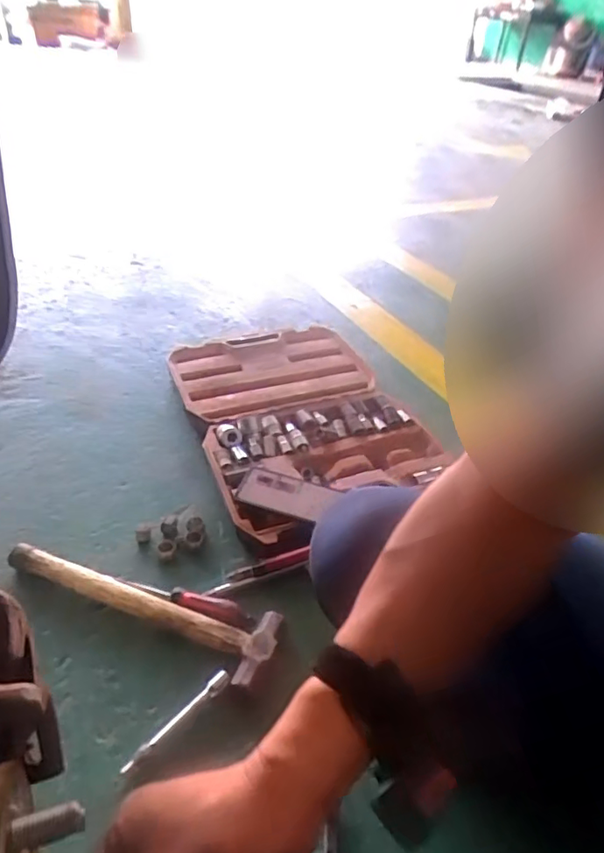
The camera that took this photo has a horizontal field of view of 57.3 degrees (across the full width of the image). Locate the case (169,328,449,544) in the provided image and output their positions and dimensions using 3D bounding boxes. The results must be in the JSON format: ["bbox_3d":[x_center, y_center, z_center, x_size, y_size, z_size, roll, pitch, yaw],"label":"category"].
[{"bbox_3d":[-0.011,-0.038,1.072,0.401,0.062,0.619,-11,41,-20],"label":"case"}]

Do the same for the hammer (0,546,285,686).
[{"bbox_3d":[-0.217,0.226,0.727,0.390,0.037,0.089,18,40,16],"label":"hammer"}]

